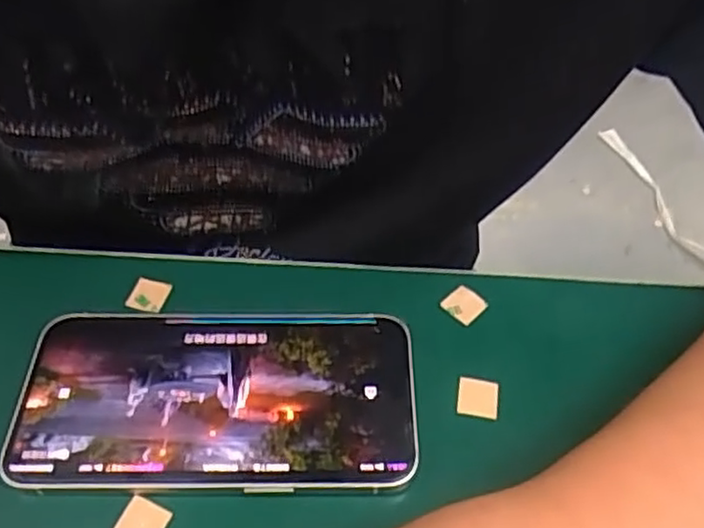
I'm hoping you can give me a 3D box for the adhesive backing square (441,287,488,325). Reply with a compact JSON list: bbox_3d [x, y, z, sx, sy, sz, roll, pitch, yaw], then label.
[{"bbox_3d":[0.048,0.018,0.292,0.016,0.004,0.015,36,67,25],"label":"adhesive backing square"}]

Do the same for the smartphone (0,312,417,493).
[{"bbox_3d":[-0.051,0.050,0.256,0.144,0.009,0.072,1,52,-1],"label":"smartphone"}]

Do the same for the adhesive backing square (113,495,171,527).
[{"bbox_3d":[-0.072,0.088,0.229,0.015,0.004,0.016,22,56,8],"label":"adhesive backing square"}]

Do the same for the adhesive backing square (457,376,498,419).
[{"bbox_3d":[0.049,0.052,0.265,0.015,0.004,0.016,8,52,4],"label":"adhesive backing square"}]

